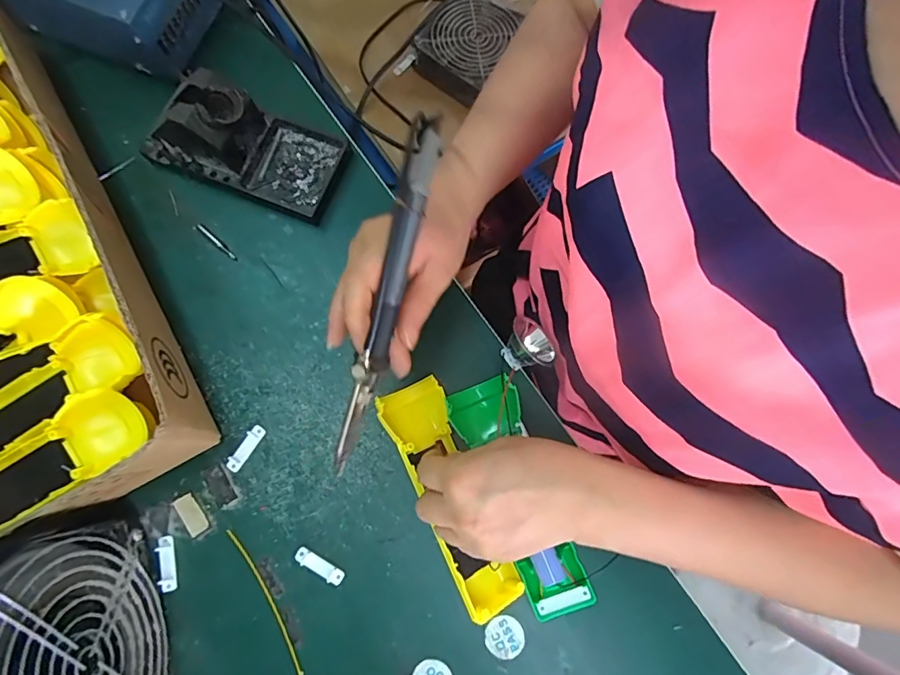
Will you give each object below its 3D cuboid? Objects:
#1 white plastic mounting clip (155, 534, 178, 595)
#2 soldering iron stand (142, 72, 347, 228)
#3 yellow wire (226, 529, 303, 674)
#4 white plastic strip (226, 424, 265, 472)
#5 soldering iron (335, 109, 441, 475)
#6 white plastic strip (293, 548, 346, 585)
[{"bbox_3d":[-0.202,0.161,0.342,0.012,0.004,0.038,-12,78,-3],"label":"white plastic mounting clip"},{"bbox_3d":[-0.166,-0.157,0.373,0.151,0.072,0.073,19,78,4],"label":"soldering iron stand"},{"bbox_3d":[-0.126,0.191,0.337,0.009,0.004,0.124,-31,80,-6],"label":"yellow wire"},{"bbox_3d":[-0.152,0.082,0.358,0.012,0.004,0.037,33,80,7],"label":"white plastic strip"},{"bbox_3d":[-0.038,-0.019,0.272,0.015,0.022,0.207,16,100,3],"label":"soldering iron"},{"bbox_3d":[-0.094,0.164,0.344,0.038,0.005,0.011,28,79,6],"label":"white plastic strip"}]

